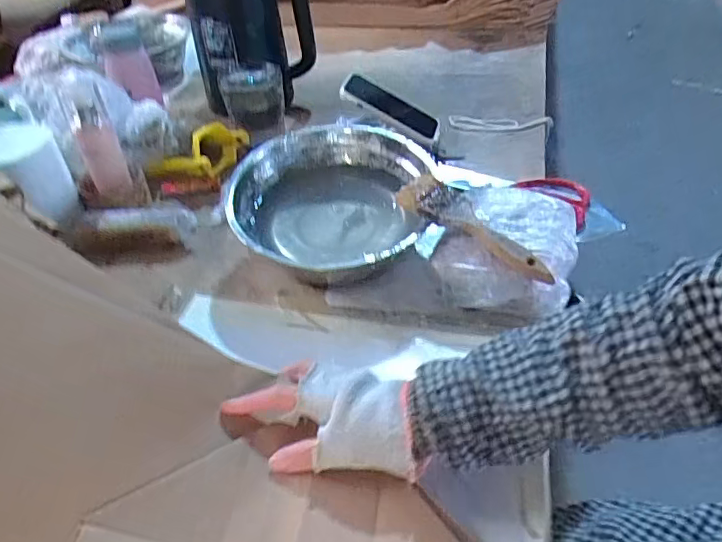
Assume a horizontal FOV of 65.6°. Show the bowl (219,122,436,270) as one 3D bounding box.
[{"bbox_3d":[-0.034,-0.077,0.653,0.227,0.085,0.227,-2,41,2],"label":"bowl"}]

